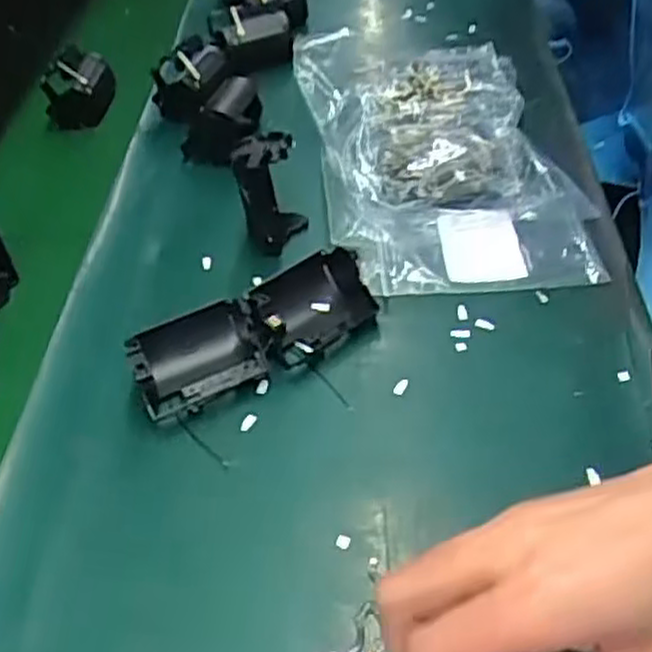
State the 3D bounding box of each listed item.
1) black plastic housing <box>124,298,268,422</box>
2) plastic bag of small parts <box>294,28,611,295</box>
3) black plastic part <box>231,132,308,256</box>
[{"bbox_3d":[-0.074,0.015,0.445,0.071,0.037,0.054,-23,47,-17],"label":"black plastic housing"},{"bbox_3d":[0.078,-0.144,0.598,0.182,0.032,0.327,-6,44,0],"label":"plastic bag of small parts"},{"bbox_3d":[-0.037,-0.092,0.528,0.043,0.068,0.051,-8,44,-3],"label":"black plastic part"}]

